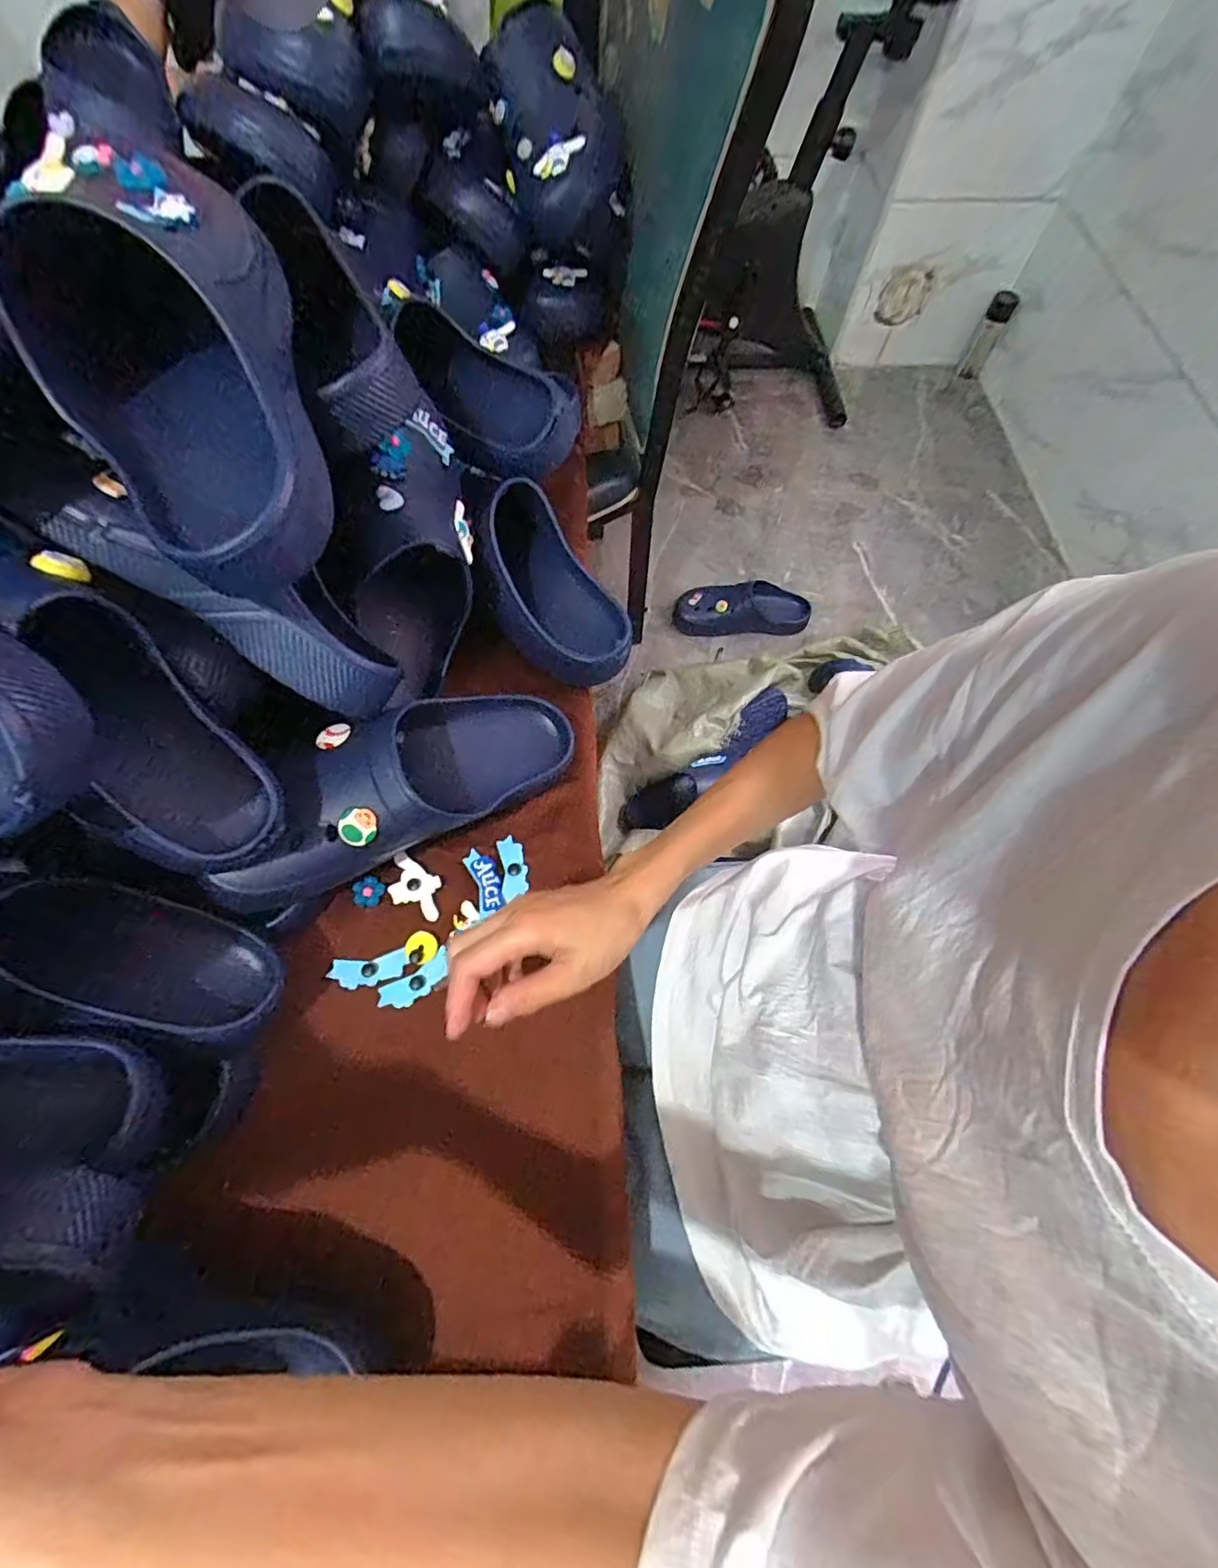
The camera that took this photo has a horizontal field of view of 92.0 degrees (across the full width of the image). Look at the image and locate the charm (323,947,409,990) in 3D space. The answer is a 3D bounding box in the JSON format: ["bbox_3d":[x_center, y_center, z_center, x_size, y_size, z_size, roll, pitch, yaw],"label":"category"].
[{"bbox_3d":[-0.187,0.144,0.458,0.060,0.006,0.024,-8,67,-5],"label":"charm"}]

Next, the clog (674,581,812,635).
[{"bbox_3d":[0.305,-0.397,1.337,0.321,0.084,0.098,-1,67,-2],"label":"clog"}]

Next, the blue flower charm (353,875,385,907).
[{"bbox_3d":[-0.197,0.088,0.479,0.023,0.004,0.025,2,84,-20],"label":"blue flower charm"}]

